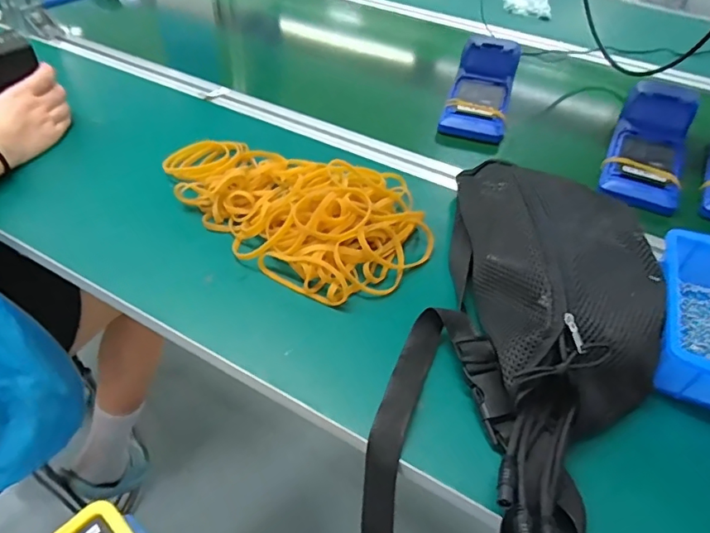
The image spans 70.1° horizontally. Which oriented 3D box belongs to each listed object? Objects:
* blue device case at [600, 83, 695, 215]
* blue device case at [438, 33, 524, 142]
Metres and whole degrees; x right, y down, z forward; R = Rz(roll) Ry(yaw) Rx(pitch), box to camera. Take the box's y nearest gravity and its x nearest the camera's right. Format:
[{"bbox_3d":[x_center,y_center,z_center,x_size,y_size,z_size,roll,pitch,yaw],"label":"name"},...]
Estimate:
[{"bbox_3d":[0.356,-0.152,0.605,0.083,0.053,0.207,21,50,15],"label":"blue device case"},{"bbox_3d":[0.173,-0.246,0.686,0.078,0.048,0.201,14,49,9],"label":"blue device case"}]

